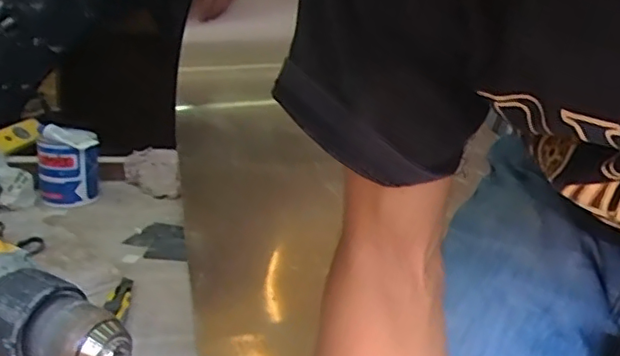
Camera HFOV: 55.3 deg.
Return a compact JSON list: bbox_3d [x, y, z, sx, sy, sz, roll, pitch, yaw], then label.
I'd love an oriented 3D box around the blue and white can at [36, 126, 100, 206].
[{"bbox_3d":[-0.444,-0.029,1.087,0.104,0.139,0.091,-3,20,-20],"label":"blue and white can"}]

